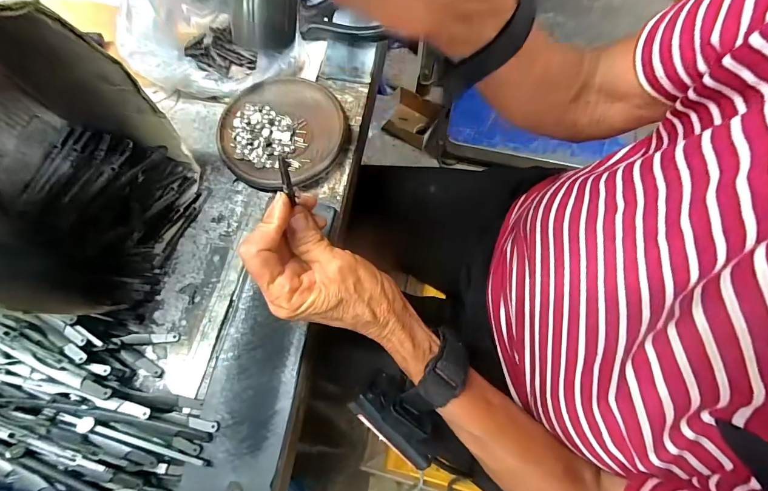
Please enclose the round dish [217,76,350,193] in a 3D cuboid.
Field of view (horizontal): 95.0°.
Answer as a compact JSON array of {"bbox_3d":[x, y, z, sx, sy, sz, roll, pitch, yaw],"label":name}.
[{"bbox_3d":[-0.091,-0.103,0.321,0.112,0.019,0.114,0,70,0],"label":"round dish"}]

